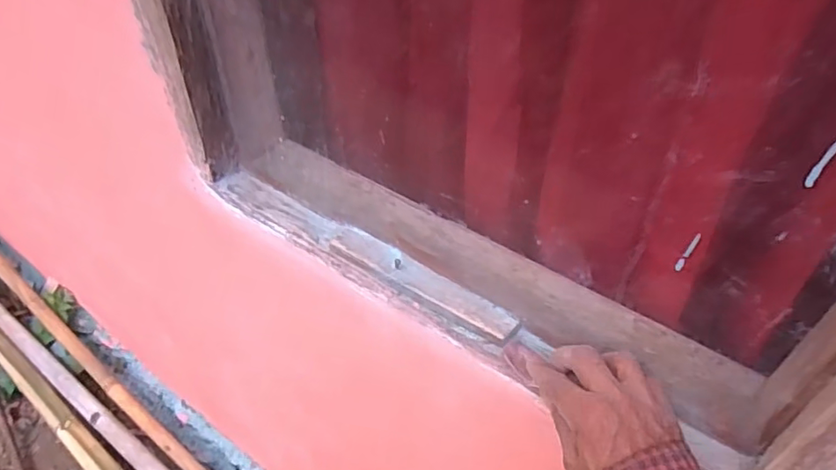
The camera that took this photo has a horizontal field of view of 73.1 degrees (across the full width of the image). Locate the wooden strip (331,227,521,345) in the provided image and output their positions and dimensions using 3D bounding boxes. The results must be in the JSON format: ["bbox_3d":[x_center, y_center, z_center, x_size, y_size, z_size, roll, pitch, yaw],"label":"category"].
[{"bbox_3d":[0.002,0.038,0.485,0.182,0.011,0.028,27,50,24],"label":"wooden strip"}]

